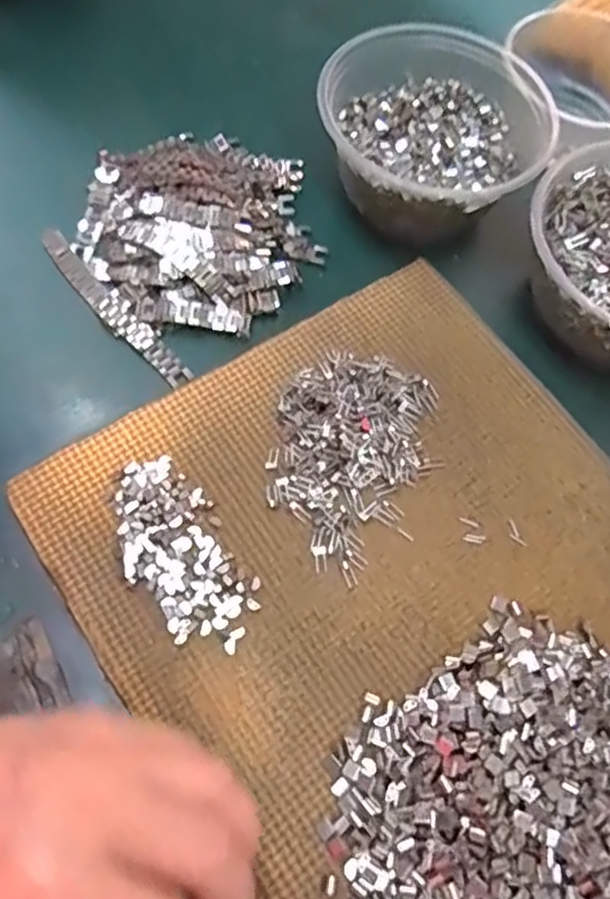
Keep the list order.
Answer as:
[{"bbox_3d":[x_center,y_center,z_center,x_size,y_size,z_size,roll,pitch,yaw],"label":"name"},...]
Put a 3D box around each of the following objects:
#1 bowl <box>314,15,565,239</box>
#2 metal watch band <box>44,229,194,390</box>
[{"bbox_3d":[0.077,-0.189,0.411,0.130,0.054,0.127,1,66,-3],"label":"bowl"},{"bbox_3d":[-0.109,-0.080,0.380,0.018,0.010,0.125,-39,74,-19],"label":"metal watch band"}]

